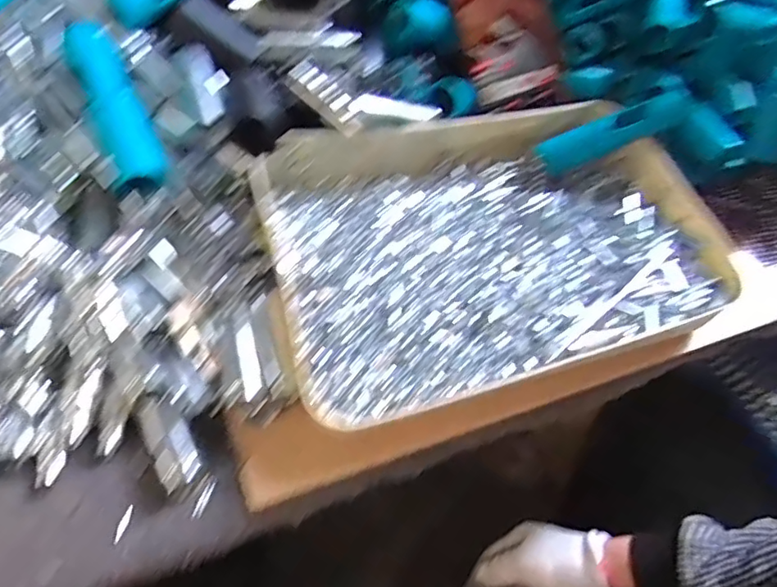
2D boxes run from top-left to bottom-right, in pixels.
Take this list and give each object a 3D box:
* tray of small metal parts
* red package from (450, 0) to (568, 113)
[{"bbox_3d":[0.079,-0.045,0.424,0.332,0.047,0.235,-15,56,-15],"label":"tray of small metal parts"},{"bbox_3d":[0.099,-0.230,0.470,0.086,0.150,0.029,-19,17,-4],"label":"red package"}]

